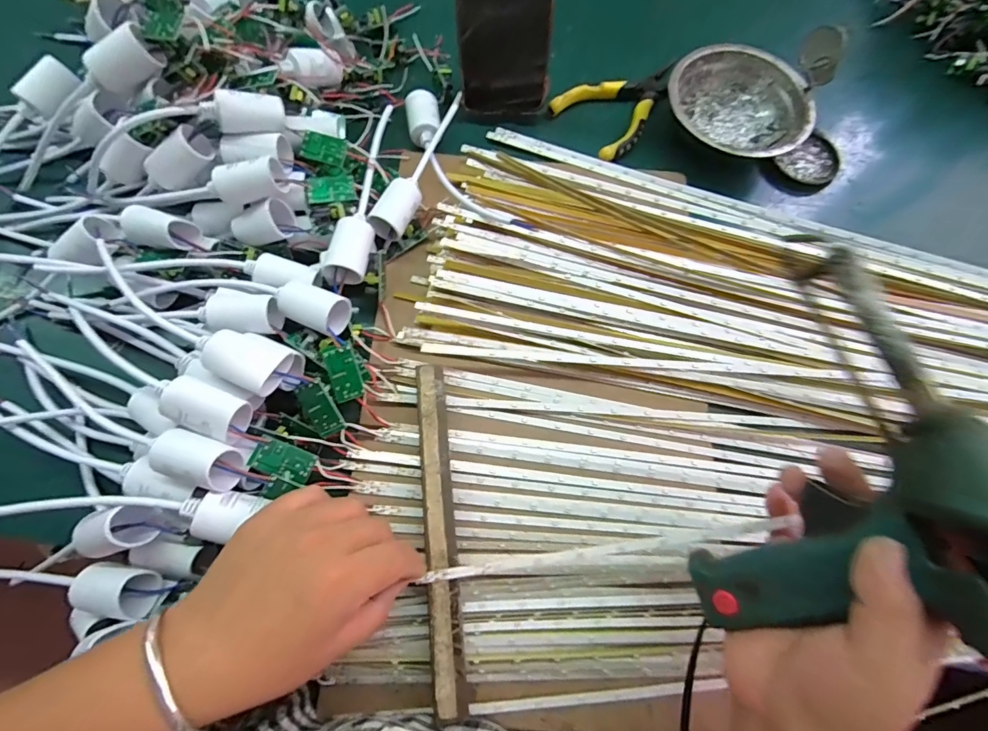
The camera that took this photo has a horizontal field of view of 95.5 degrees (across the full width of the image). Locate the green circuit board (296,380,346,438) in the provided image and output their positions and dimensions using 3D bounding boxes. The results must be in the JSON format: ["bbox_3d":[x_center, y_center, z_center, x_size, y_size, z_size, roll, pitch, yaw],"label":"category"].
[{"bbox_3d":[-0.118,0.029,0.303,0.022,0.005,0.037,-29,98,10],"label":"green circuit board"}]

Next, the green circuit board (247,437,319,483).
[{"bbox_3d":[-0.136,0.062,0.291,0.038,0.006,0.020,31,65,-29],"label":"green circuit board"}]

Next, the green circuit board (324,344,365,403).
[{"bbox_3d":[-0.102,0.006,0.305,0.022,0.006,0.036,-19,89,0],"label":"green circuit board"}]

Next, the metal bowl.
[{"bbox_3d":[0.229,-0.241,0.423,0.125,0.035,0.125,0,73,-1],"label":"metal bowl"}]

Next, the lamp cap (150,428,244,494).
[{"bbox_3d":[-0.172,0.055,0.264,0.045,0.032,0.026,17,72,3],"label":"lamp cap"}]

